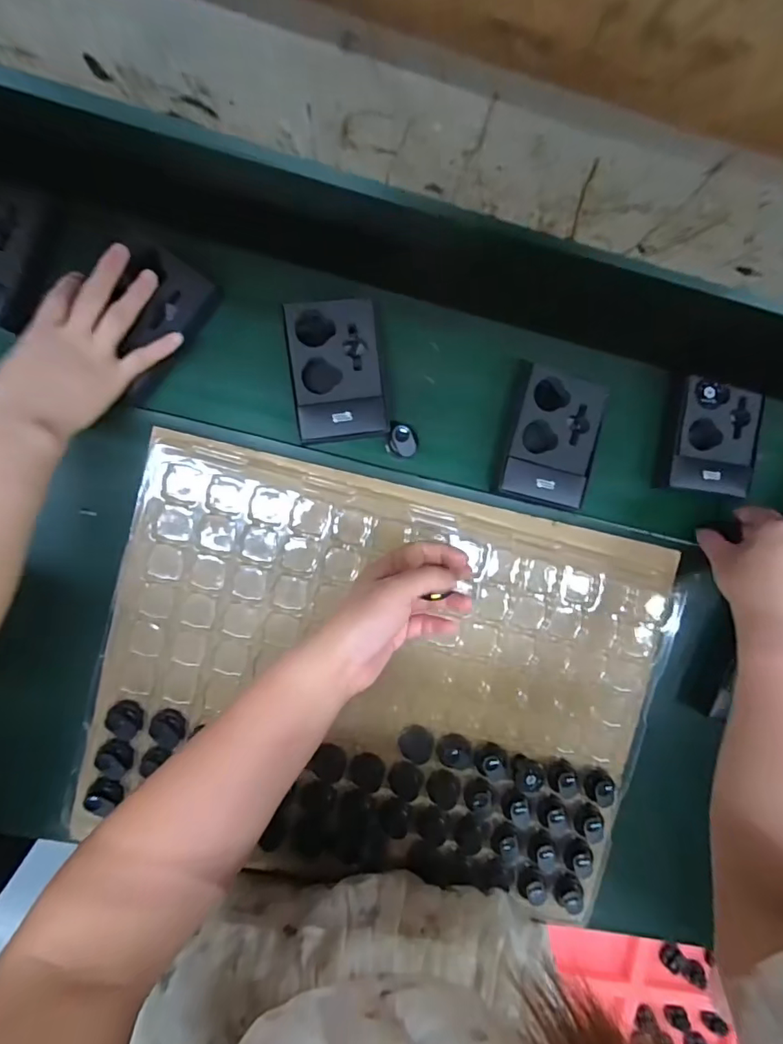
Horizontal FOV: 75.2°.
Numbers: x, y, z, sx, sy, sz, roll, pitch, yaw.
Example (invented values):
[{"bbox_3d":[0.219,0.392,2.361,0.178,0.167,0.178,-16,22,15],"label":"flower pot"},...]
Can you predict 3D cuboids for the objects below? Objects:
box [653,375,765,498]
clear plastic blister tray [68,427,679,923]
[{"bbox_3d":[0.308,-0.081,0.490,0.084,0.032,0.105,6,94,-8],"label":"box"},{"bbox_3d":[0.000,0.152,0.475,0.509,0.022,0.364,13,91,-5],"label":"clear plastic blister tray"}]

